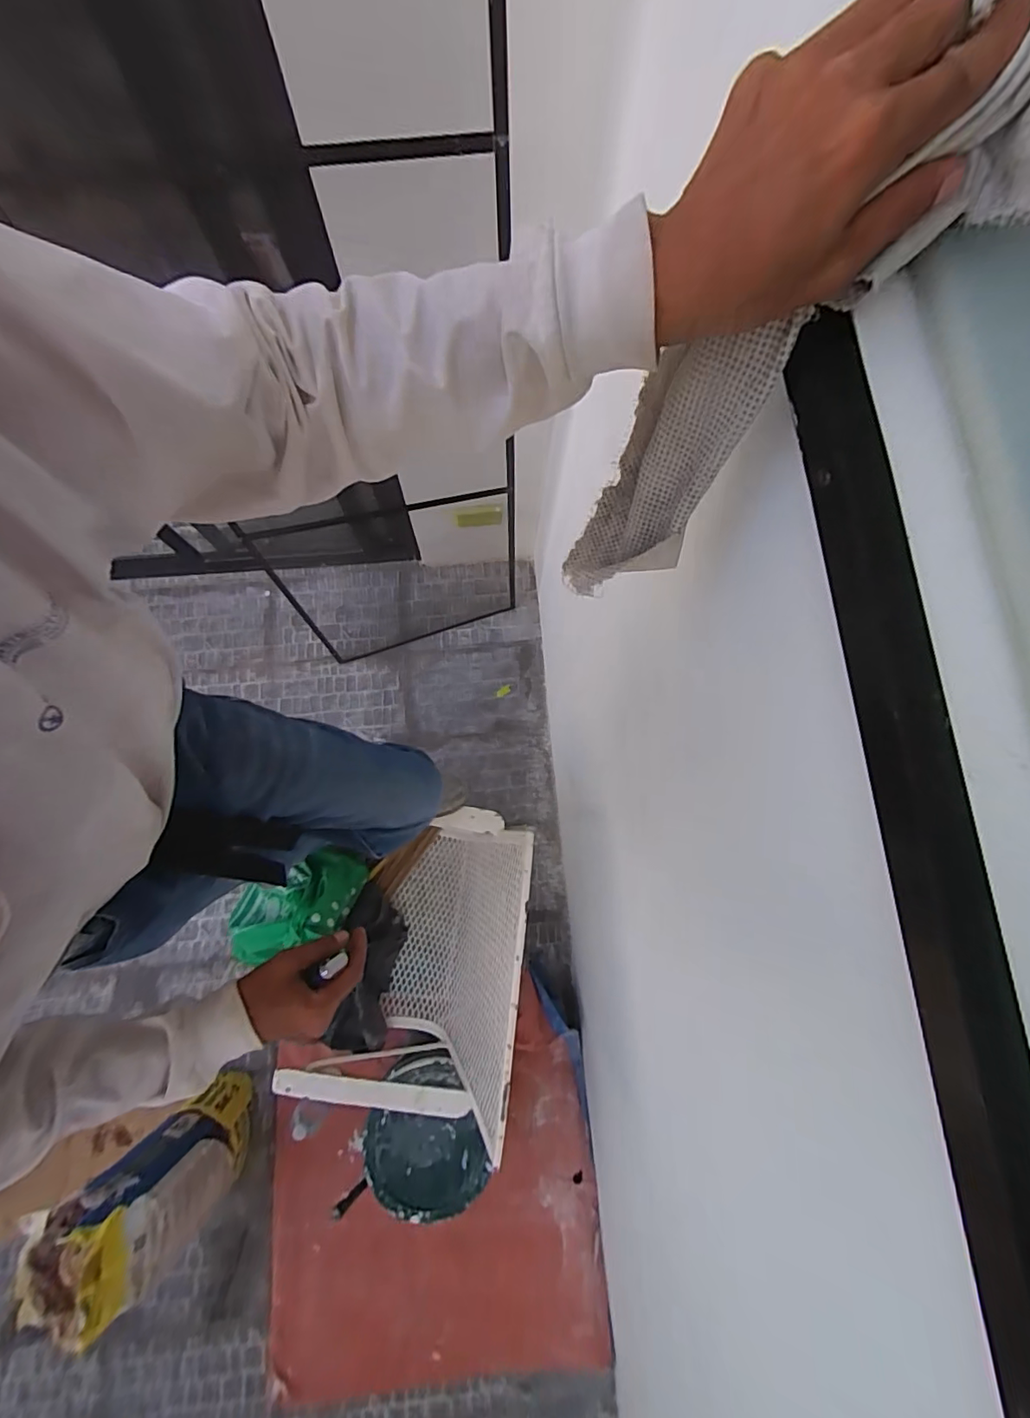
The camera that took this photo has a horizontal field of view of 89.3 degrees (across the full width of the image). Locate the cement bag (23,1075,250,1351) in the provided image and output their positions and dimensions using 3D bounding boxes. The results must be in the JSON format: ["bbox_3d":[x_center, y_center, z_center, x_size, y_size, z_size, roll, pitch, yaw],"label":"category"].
[{"bbox_3d":[-0.791,1.071,1.164,0.238,0.528,0.218,39,81,5],"label":"cement bag"}]

